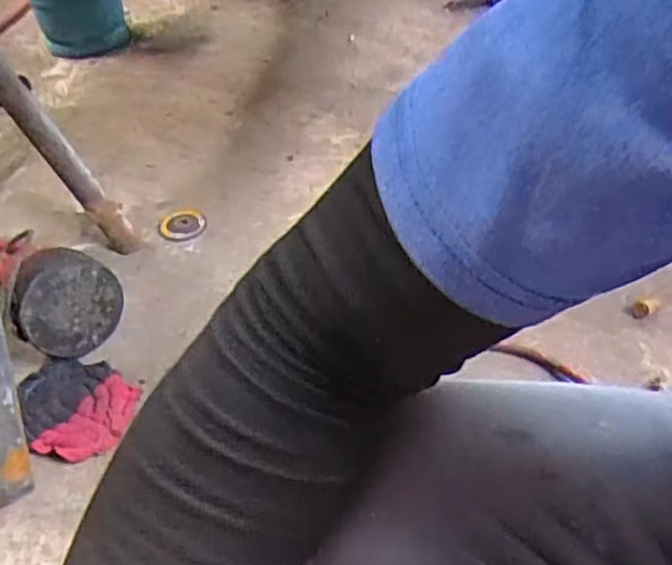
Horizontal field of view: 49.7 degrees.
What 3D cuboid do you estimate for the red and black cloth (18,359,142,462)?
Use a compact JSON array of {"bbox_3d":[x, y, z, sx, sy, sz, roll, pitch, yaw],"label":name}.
[{"bbox_3d":[-0.317,0.152,0.888,0.133,0.032,0.134,-4,42,-1],"label":"red and black cloth"}]

